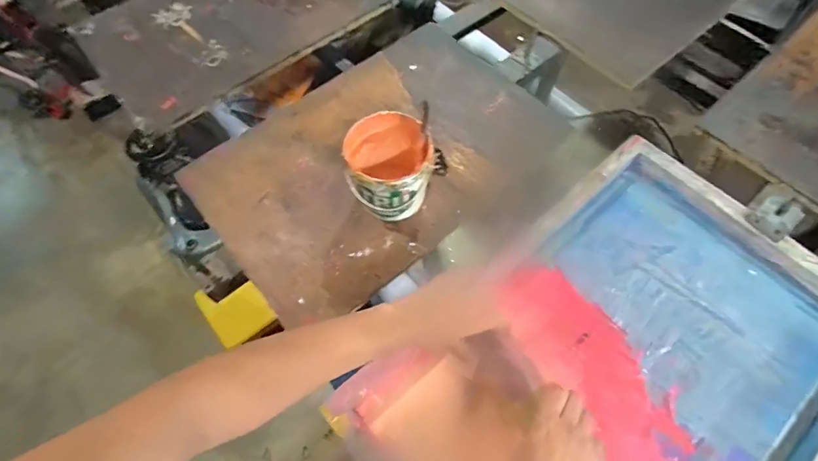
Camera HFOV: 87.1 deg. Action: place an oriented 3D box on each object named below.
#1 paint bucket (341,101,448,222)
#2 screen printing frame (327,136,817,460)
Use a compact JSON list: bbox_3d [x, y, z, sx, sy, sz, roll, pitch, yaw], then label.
[{"bbox_3d":[-0.022,-0.106,0.665,0.132,0.112,0.161,20,65,11],"label":"paint bucket"},{"bbox_3d":[0.288,0.185,0.565,0.635,0.067,0.438,-38,65,-20],"label":"screen printing frame"}]

